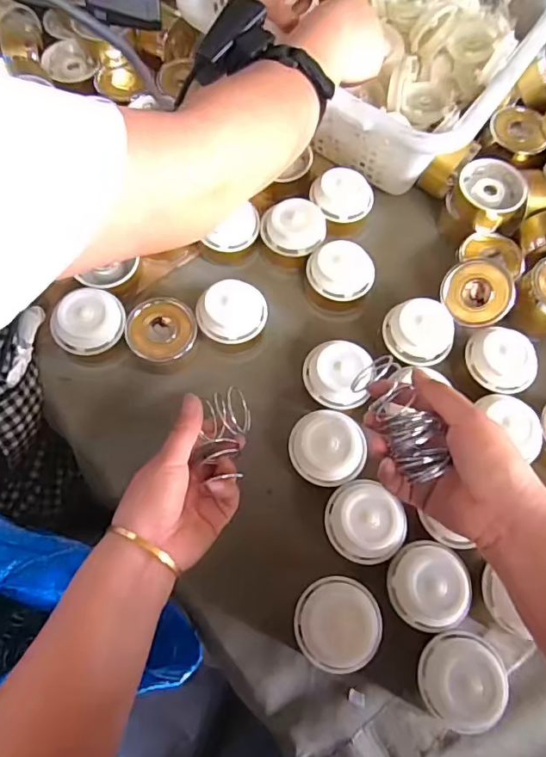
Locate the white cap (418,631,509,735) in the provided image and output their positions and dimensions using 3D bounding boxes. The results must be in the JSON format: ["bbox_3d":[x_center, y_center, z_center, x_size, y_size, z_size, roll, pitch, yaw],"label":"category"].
[{"bbox_3d":[0.142,0.227,0.384,0.059,0.024,0.064,1,67,-2],"label":"white cap"}]

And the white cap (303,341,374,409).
[{"bbox_3d":[0.059,-0.005,0.471,0.059,0.022,0.060,1,67,-2],"label":"white cap"}]

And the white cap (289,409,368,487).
[{"bbox_3d":[0.047,0.058,0.443,0.063,0.024,0.062,1,67,-2],"label":"white cap"}]

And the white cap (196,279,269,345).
[{"bbox_3d":[-0.039,-0.064,0.489,0.064,0.026,0.054,6,67,0],"label":"white cap"}]

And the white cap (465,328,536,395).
[{"bbox_3d":[0.216,-0.018,0.483,0.066,0.021,0.053,38,71,13],"label":"white cap"}]

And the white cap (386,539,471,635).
[{"bbox_3d":[0.124,0.162,0.402,0.059,0.014,0.065,4,67,-1],"label":"white cap"}]

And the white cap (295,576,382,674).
[{"bbox_3d":[0.051,0.187,0.392,0.063,0.020,0.064,3,67,-1],"label":"white cap"}]

